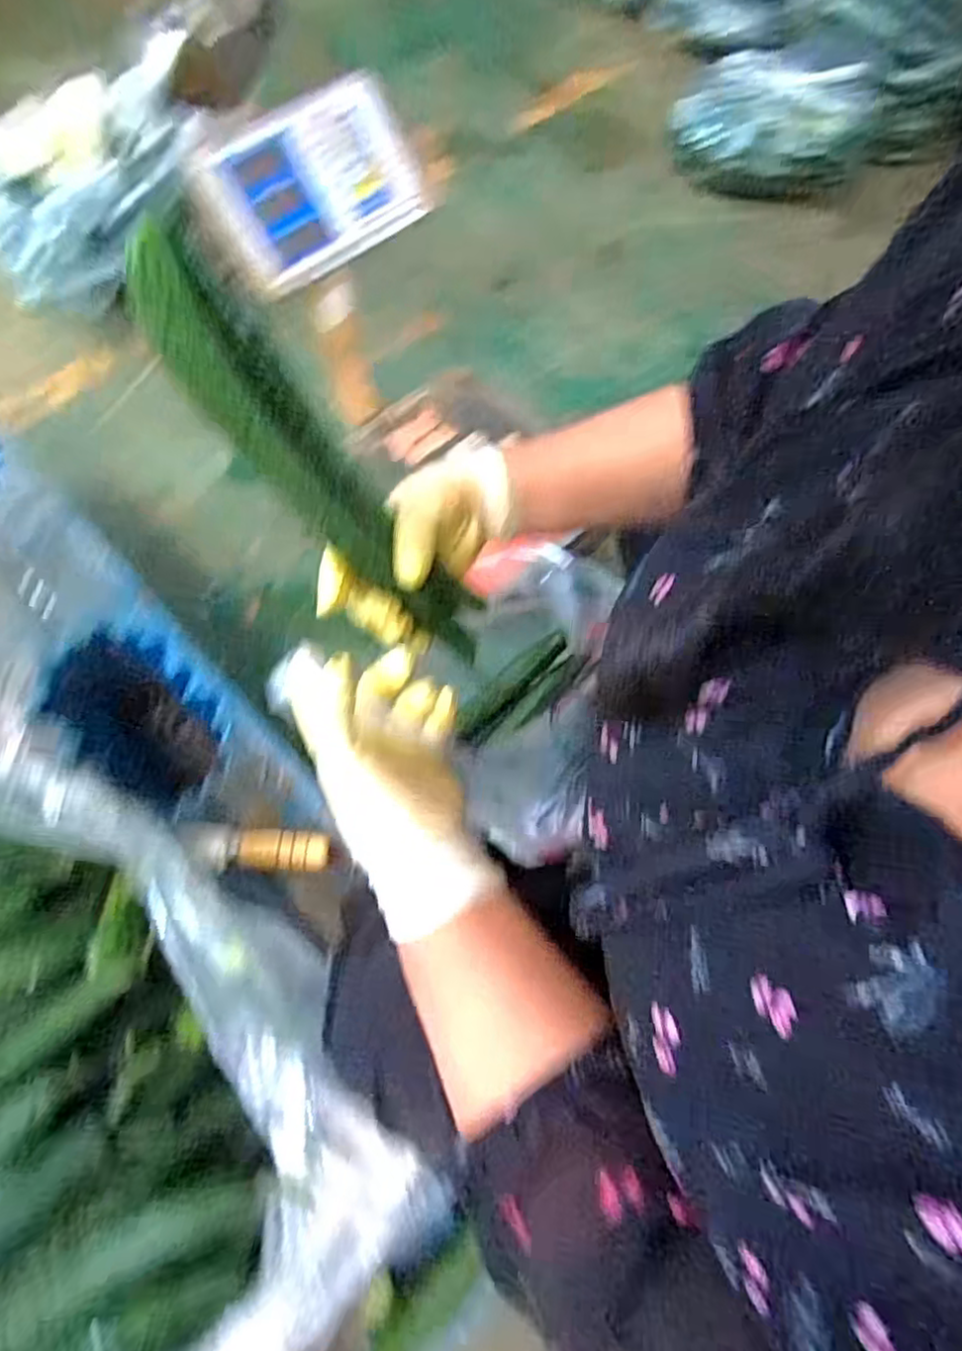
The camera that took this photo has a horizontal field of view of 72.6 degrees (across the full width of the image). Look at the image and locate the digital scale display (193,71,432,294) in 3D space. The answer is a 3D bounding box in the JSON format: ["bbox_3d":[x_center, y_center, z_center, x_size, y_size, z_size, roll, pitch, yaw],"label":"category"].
[{"bbox_3d":[-0.181,-0.552,0.736,0.247,0.143,0.032,-39,30,-15],"label":"digital scale display"}]

